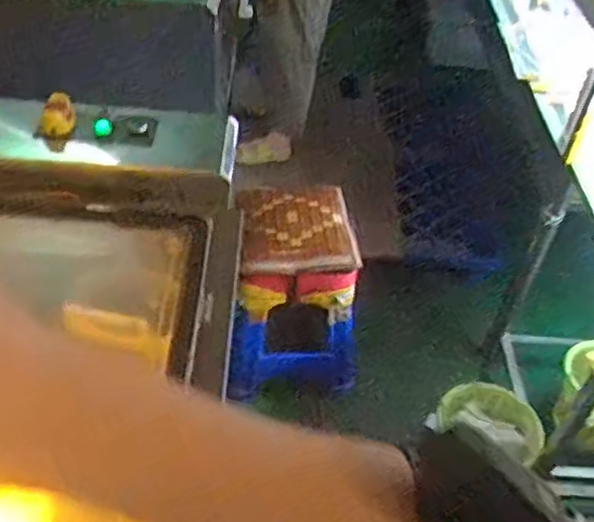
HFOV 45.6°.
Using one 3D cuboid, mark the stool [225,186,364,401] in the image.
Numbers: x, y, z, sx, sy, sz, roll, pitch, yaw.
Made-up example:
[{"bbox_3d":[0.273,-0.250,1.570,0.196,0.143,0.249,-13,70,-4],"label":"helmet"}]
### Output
[{"bbox_3d":[-0.016,0.095,1.932,0.387,0.527,0.318,-2,44,-8],"label":"stool"}]

